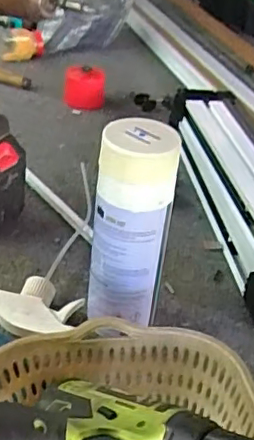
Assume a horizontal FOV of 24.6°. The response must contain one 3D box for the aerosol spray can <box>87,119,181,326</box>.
[{"bbox_3d":[0.003,0.007,0.503,0.064,0.175,0.058,10,35,5],"label":"aerosol spray can"}]

